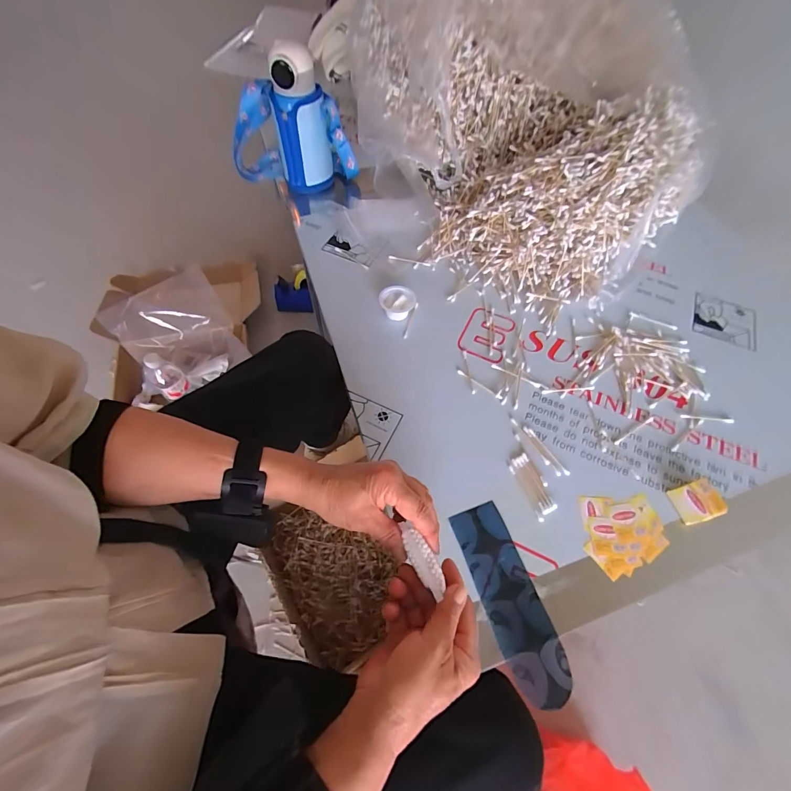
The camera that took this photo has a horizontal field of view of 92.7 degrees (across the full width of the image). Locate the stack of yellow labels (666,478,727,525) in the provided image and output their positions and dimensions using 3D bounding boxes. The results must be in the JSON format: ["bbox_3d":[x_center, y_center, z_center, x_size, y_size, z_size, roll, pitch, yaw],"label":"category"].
[{"bbox_3d":[0.359,0.127,0.450,0.049,0.021,0.043,-13,63,-8],"label":"stack of yellow labels"}]

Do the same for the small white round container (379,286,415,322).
[{"bbox_3d":[0.003,-0.142,0.582,0.052,0.029,0.048,1,62,-2],"label":"small white round container"}]

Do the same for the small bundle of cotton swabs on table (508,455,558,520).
[{"bbox_3d":[0.167,0.110,0.461,0.029,0.004,0.075,-21,65,-12],"label":"small bundle of cotton swabs on table"}]

